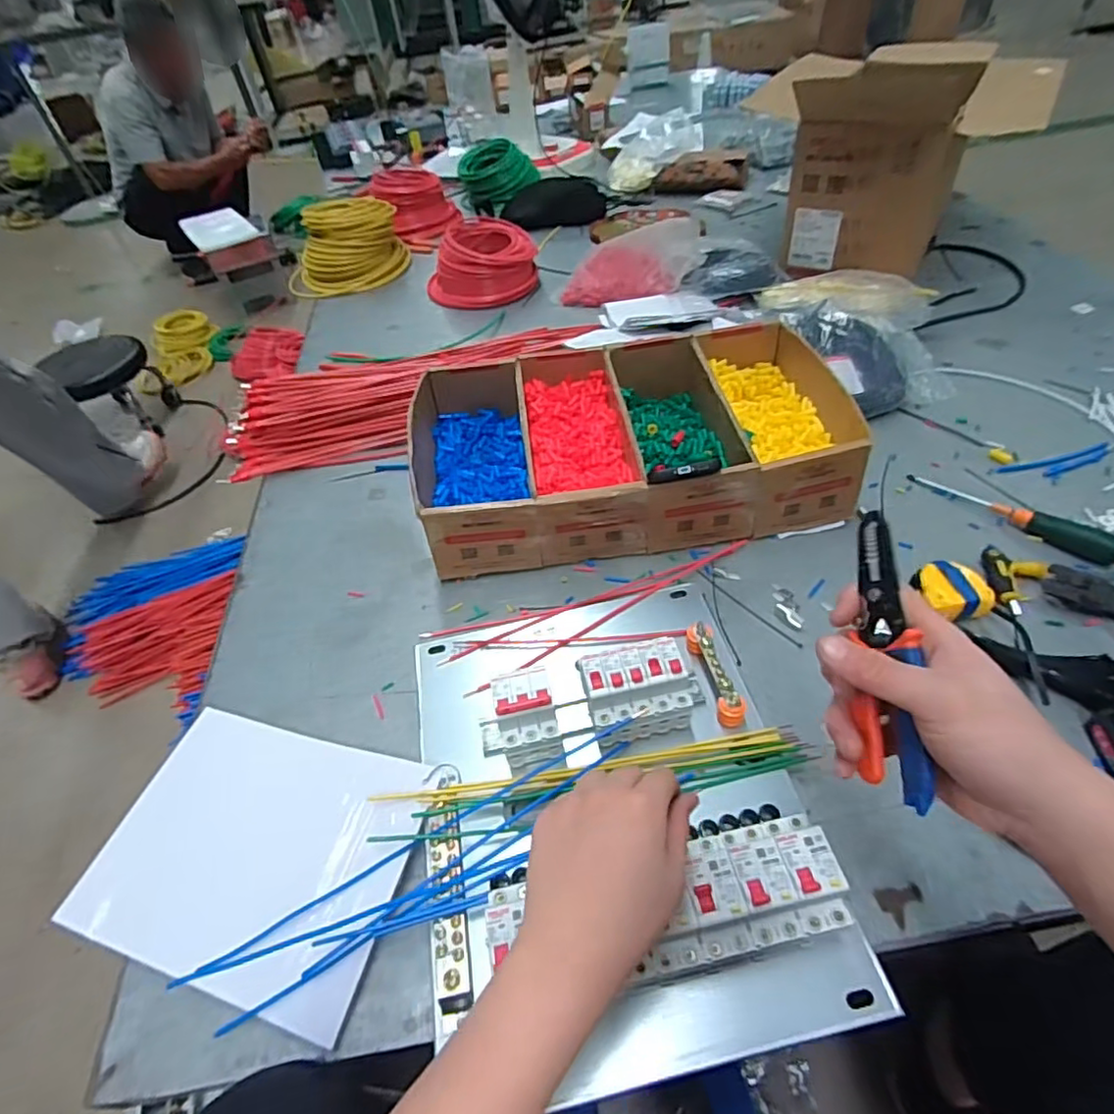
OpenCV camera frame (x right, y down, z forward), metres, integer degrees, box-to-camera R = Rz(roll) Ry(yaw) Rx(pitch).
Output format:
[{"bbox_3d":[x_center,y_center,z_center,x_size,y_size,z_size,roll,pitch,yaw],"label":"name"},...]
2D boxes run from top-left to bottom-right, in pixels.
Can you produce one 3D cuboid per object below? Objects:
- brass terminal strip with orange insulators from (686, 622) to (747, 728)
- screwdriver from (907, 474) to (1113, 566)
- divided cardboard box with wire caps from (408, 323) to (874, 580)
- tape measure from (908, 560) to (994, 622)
[{"bbox_3d":[0.156,0.113,0.591,0.027,0.043,0.100,-13,48,-4],"label":"brass terminal strip with orange insulators"},{"bbox_3d":[0.543,-0.054,0.725,0.039,0.026,0.226,-39,55,-24],"label":"screwdriver"},{"bbox_3d":[0.090,-0.152,0.801,0.531,0.113,0.322,-11,48,-2],"label":"divided cardboard box with wire caps"},{"bbox_3d":[0.413,0.037,0.641,0.072,0.040,0.067,-16,46,-6],"label":"tape measure"}]

